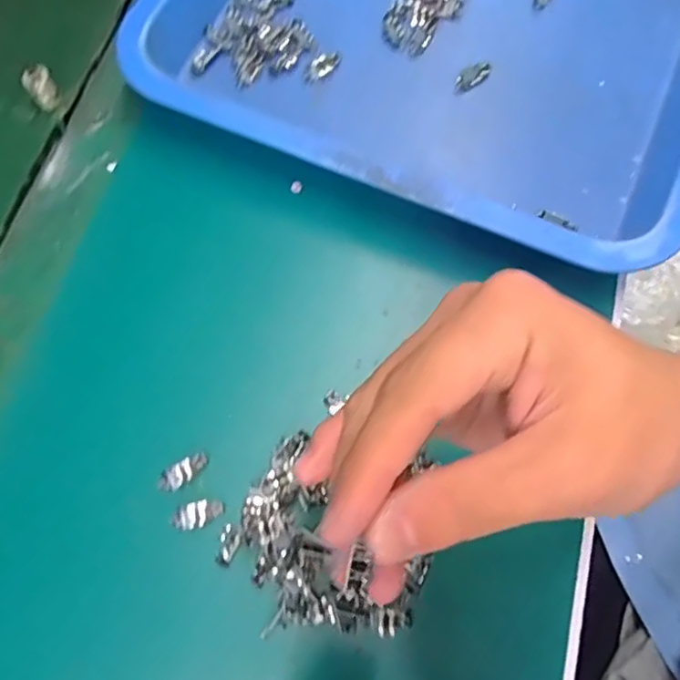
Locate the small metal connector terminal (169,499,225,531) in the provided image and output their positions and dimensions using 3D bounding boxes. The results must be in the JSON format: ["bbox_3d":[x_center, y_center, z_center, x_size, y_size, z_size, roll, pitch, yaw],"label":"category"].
[{"bbox_3d":[-0.070,0.085,0.299,0.026,0.007,0.013,-16,71,-5],"label":"small metal connector terminal"}]

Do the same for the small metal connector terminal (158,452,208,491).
[{"bbox_3d":[-0.079,0.066,0.307,0.026,0.004,0.012,-33,73,-27],"label":"small metal connector terminal"}]

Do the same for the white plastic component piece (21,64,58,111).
[{"bbox_3d":[-0.185,-0.156,0.379,0.016,0.025,0.017,0,70,1],"label":"white plastic component piece"}]

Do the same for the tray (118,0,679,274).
[{"bbox_3d":[0.096,-0.270,0.407,0.328,0.041,0.431,23,72,8],"label":"tray"}]

